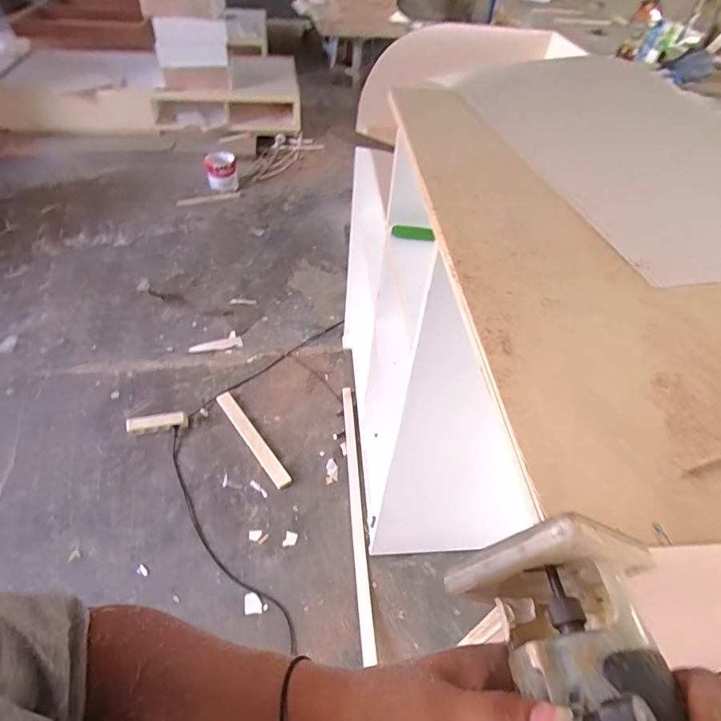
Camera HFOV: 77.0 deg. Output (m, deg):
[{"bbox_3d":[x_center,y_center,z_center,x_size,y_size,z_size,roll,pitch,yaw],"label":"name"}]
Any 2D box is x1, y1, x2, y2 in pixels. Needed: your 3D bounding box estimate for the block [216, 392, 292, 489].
[{"bbox_3d":[-0.398,0.279,1.661,0.057,0.033,0.459,-28,55,-27],"label":"block"}]

